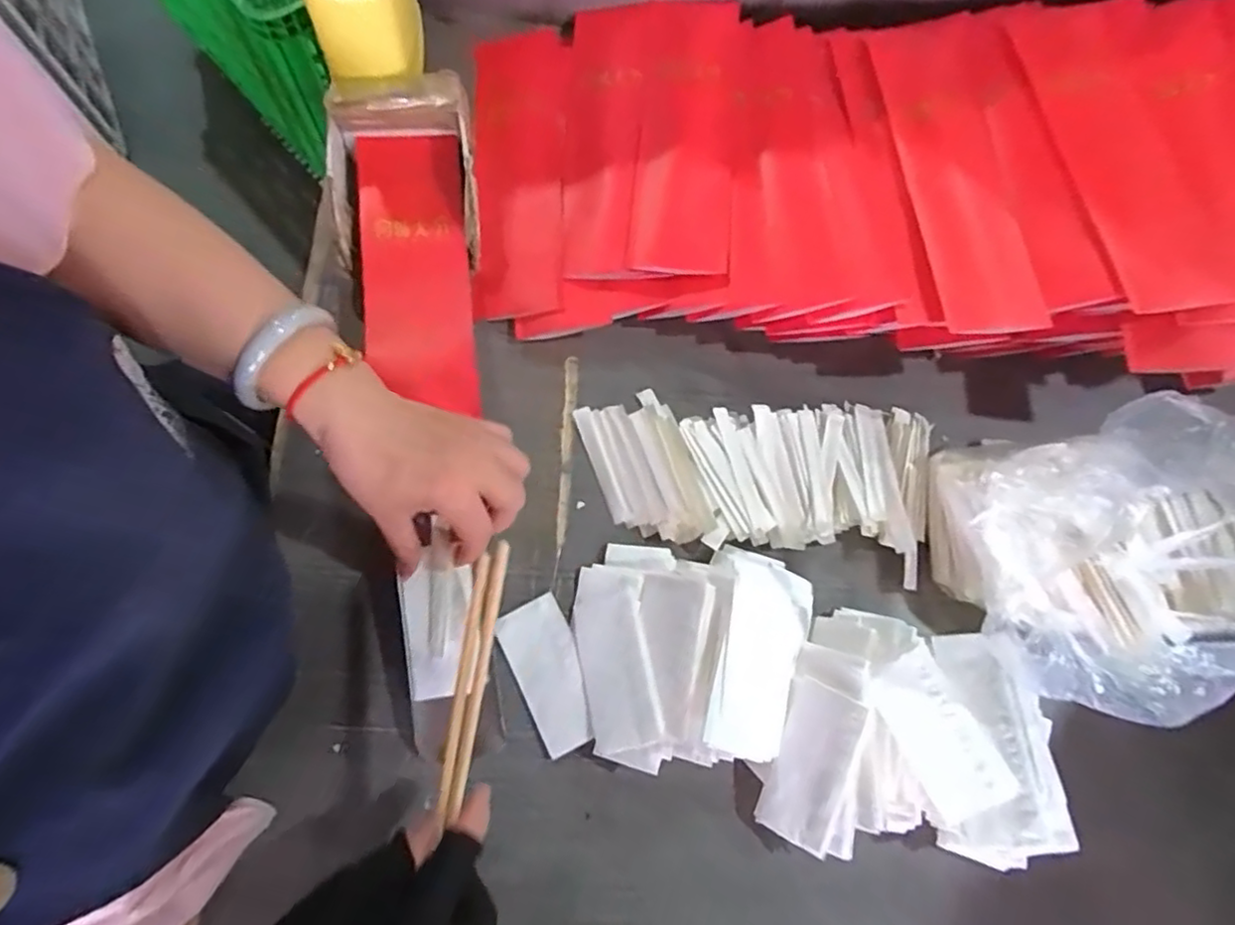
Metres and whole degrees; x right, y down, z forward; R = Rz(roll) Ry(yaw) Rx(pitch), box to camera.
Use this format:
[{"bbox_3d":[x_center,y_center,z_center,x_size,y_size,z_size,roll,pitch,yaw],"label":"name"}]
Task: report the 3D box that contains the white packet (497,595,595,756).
[{"bbox_3d":[-0.044,0.139,0.424,0.046,0.009,0.094,-27,77,-12],"label":"white packet"}]

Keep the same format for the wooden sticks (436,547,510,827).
[{"bbox_3d":[-0.076,0.112,0.333,0.015,0.010,0.139,10,87,1],"label":"wooden sticks"}]

